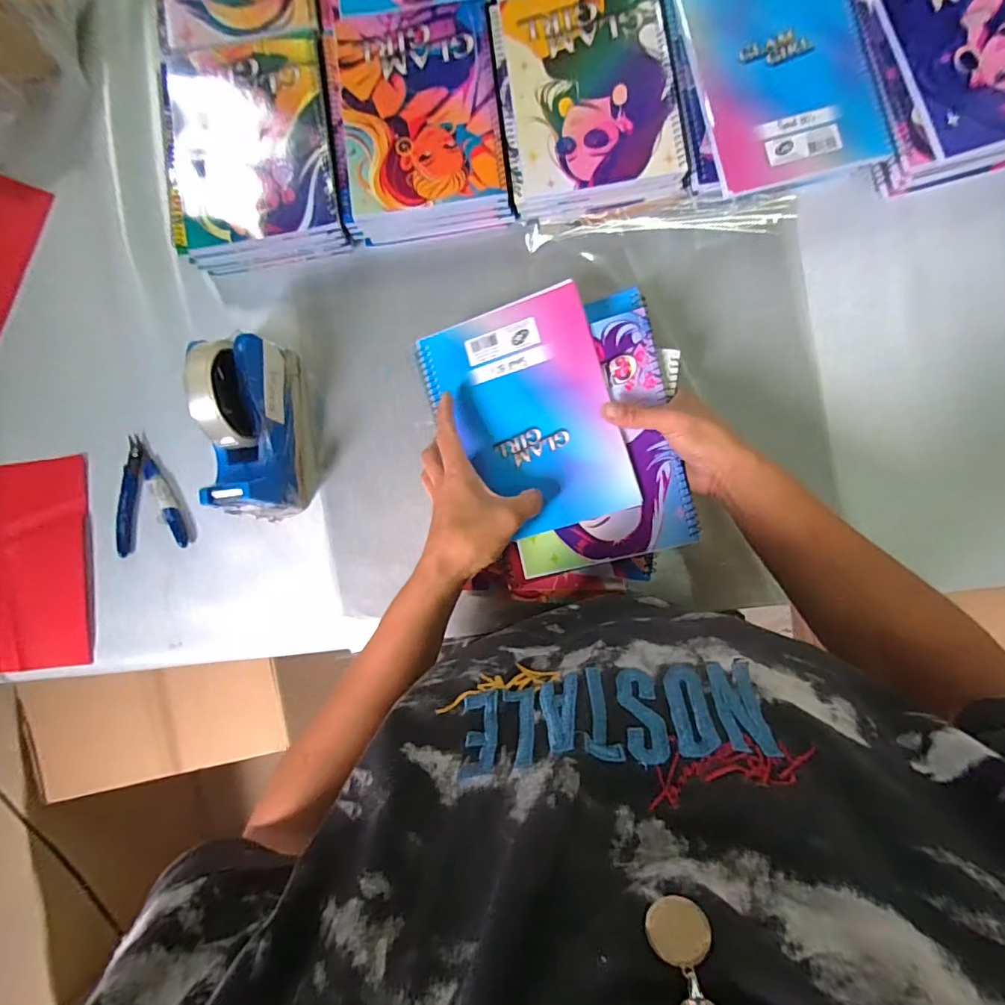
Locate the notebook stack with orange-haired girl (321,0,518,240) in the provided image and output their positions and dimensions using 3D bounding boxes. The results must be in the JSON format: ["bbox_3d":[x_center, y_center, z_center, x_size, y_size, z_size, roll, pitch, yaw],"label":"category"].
[{"bbox_3d":[-0.081,-0.366,0.487,0.158,0.040,0.200,-6,87,4],"label":"notebook stack with orange-haired girl"}]

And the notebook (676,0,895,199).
[{"bbox_3d":[0.253,-0.392,0.451,0.149,0.010,0.205,-12,87,3],"label":"notebook"}]

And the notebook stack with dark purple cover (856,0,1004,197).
[{"bbox_3d":[0.419,-0.404,0.452,0.178,0.035,0.208,-9,87,4],"label":"notebook stack with dark purple cover"}]

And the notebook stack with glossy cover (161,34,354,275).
[{"bbox_3d":[-0.243,-0.340,0.493,0.161,0.045,0.200,-9,87,4],"label":"notebook stack with glossy cover"}]

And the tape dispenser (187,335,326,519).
[{"bbox_3d":[-0.224,-0.069,0.452,0.068,0.106,0.163,3,88,4],"label":"tape dispenser"}]

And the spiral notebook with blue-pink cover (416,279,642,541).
[{"bbox_3d":[0.019,-0.073,0.431,0.144,0.016,0.194,-17,86,5],"label":"spiral notebook with blue-pink cover"}]

